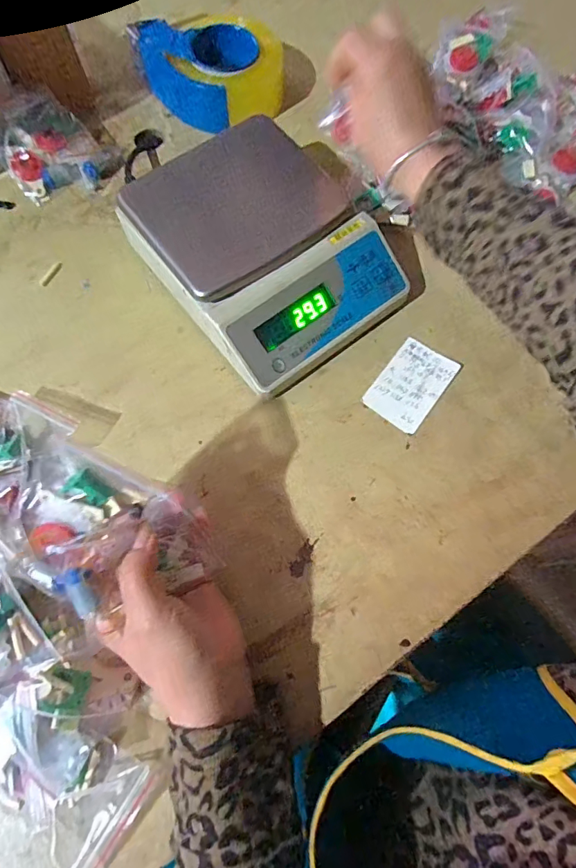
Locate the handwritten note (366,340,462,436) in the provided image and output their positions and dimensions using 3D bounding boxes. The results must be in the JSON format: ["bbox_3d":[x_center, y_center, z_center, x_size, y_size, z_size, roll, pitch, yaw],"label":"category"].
[{"bbox_3d":[0.121,-0.049,0.437,0.059,0.004,0.090,36,75,11],"label":"handwritten note"}]

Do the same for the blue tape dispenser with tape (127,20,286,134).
[{"bbox_3d":[-0.092,-0.445,0.540,0.156,0.064,0.128,43,76,13],"label":"blue tape dispenser with tape"}]

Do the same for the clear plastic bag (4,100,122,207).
[{"bbox_3d":[-0.260,-0.322,0.507,0.117,0.048,0.094,-40,76,-13],"label":"clear plastic bag"}]

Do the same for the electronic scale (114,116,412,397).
[{"bbox_3d":[-0.024,-0.177,0.437,0.195,0.085,0.240,-37,75,-12],"label":"electronic scale"}]

